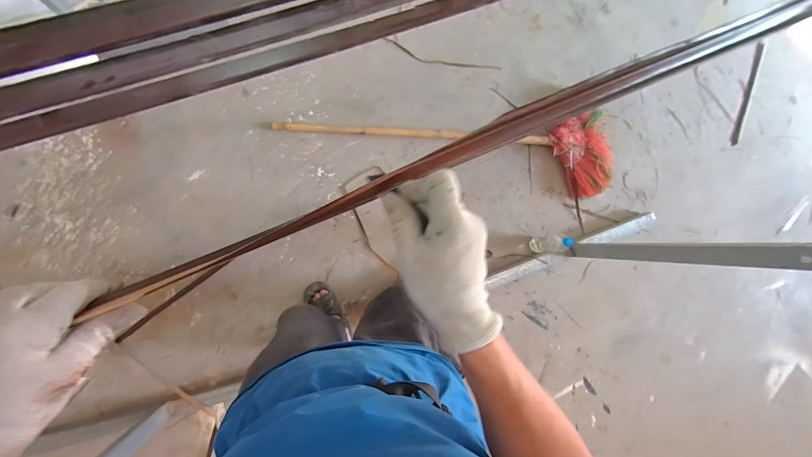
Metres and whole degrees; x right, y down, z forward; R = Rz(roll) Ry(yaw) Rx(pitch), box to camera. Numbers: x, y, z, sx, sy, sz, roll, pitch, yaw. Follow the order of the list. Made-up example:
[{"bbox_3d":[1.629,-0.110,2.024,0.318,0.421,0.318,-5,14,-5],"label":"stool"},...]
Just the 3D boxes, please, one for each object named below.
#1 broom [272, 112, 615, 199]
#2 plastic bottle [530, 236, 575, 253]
[{"bbox_3d":[0.262,-0.368,1.332,1.157,0.092,0.387,7,88,-8],"label":"broom"},{"bbox_3d":[0.546,0.060,1.300,0.084,0.208,0.066,-2,87,-9],"label":"plastic bottle"}]

